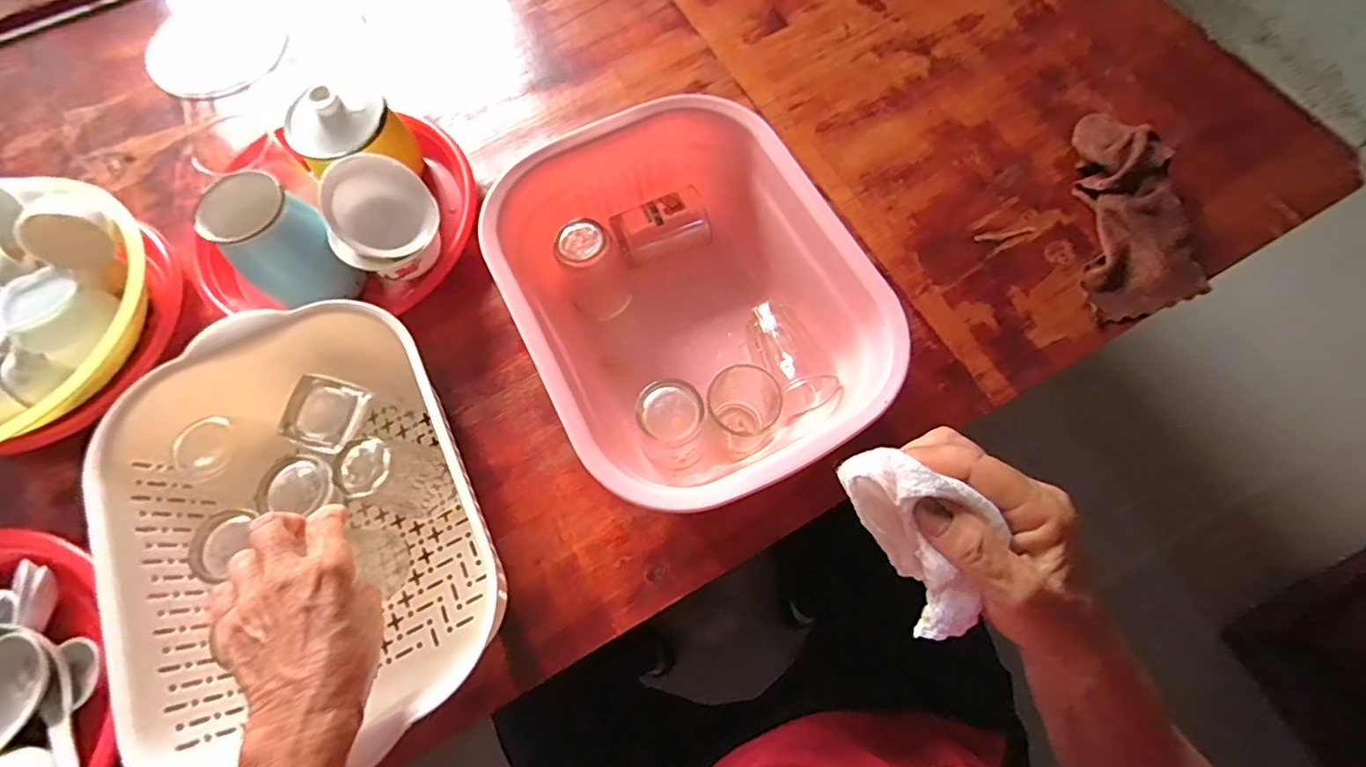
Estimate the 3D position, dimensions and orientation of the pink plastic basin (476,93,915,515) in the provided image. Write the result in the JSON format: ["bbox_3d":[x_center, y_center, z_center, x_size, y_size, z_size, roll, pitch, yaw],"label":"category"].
[{"bbox_3d":[0.000,-0.059,0.452,0.231,0.114,0.293,-26,71,-8],"label":"pink plastic basin"}]

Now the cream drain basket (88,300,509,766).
[{"bbox_3d":[-0.253,0.104,0.410,0.221,0.106,0.301,-25,71,-8],"label":"cream drain basket"}]

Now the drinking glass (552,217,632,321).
[{"bbox_3d":[-0.074,-0.093,0.488,0.050,0.089,0.045,-14,69,-4],"label":"drinking glass"}]

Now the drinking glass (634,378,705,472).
[{"bbox_3d":[-0.009,0.034,0.434,0.047,0.079,0.048,7,69,4],"label":"drinking glass"}]

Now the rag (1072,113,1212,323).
[{"bbox_3d":[0.401,-0.161,0.521,0.089,0.046,0.200,-5,69,-1],"label":"rag"}]

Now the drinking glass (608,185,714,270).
[{"bbox_3d":[-0.021,-0.136,0.514,0.082,0.053,0.048,-27,71,-9],"label":"drinking glass"}]

